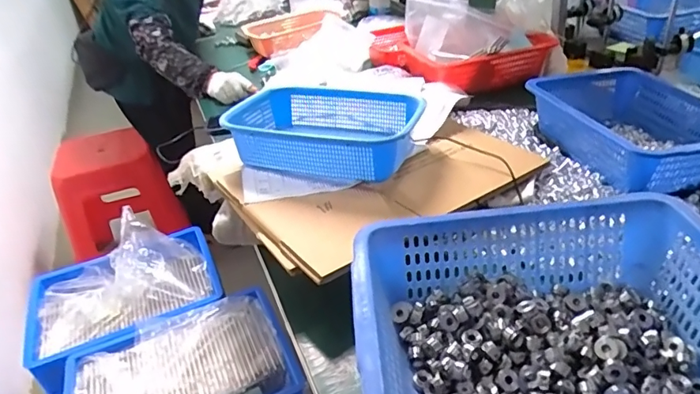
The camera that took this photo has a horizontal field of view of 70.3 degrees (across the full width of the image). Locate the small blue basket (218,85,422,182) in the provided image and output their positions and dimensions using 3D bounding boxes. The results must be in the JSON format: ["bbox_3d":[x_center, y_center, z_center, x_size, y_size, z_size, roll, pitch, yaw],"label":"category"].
[{"bbox_3d":[-0.032,-0.106,0.787,0.290,0.081,0.194,8,36,19],"label":"small blue basket"}]

